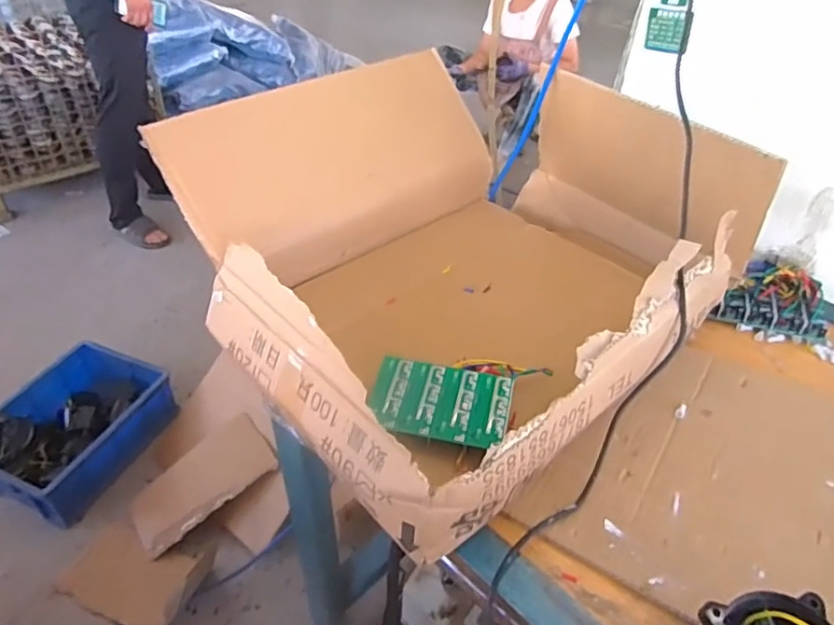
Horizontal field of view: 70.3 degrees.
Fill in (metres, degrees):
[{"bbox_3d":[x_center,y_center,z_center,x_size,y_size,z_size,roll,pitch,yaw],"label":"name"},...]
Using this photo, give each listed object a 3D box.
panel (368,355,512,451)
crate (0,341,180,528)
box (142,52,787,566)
[{"bbox_3d":[0.022,0.082,0.555,0.127,0.004,0.079,9,48,10],"label":"panel"},{"bbox_3d":[-0.819,0.278,1.442,0.313,0.150,0.409,15,42,14],"label":"crate"},{"bbox_3d":[0.063,-0.086,0.700,0.562,0.231,0.482,-27,48,-30],"label":"box"}]

